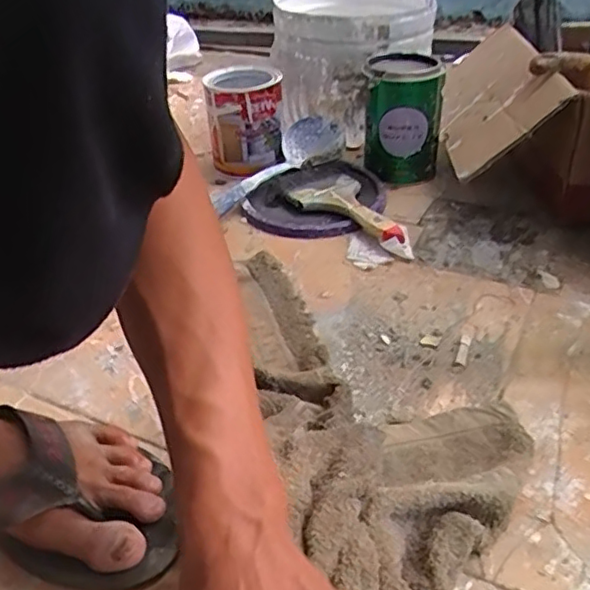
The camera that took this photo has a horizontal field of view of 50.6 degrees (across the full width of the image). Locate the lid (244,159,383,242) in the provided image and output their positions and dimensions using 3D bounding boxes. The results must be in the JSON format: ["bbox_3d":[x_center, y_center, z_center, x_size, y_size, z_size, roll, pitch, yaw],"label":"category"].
[{"bbox_3d":[0.027,-0.124,0.789,0.151,0.027,0.175,18,42,26],"label":"lid"}]

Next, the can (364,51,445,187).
[{"bbox_3d":[0.142,-0.233,0.829,0.099,0.147,0.097,3,37,9],"label":"can"}]

